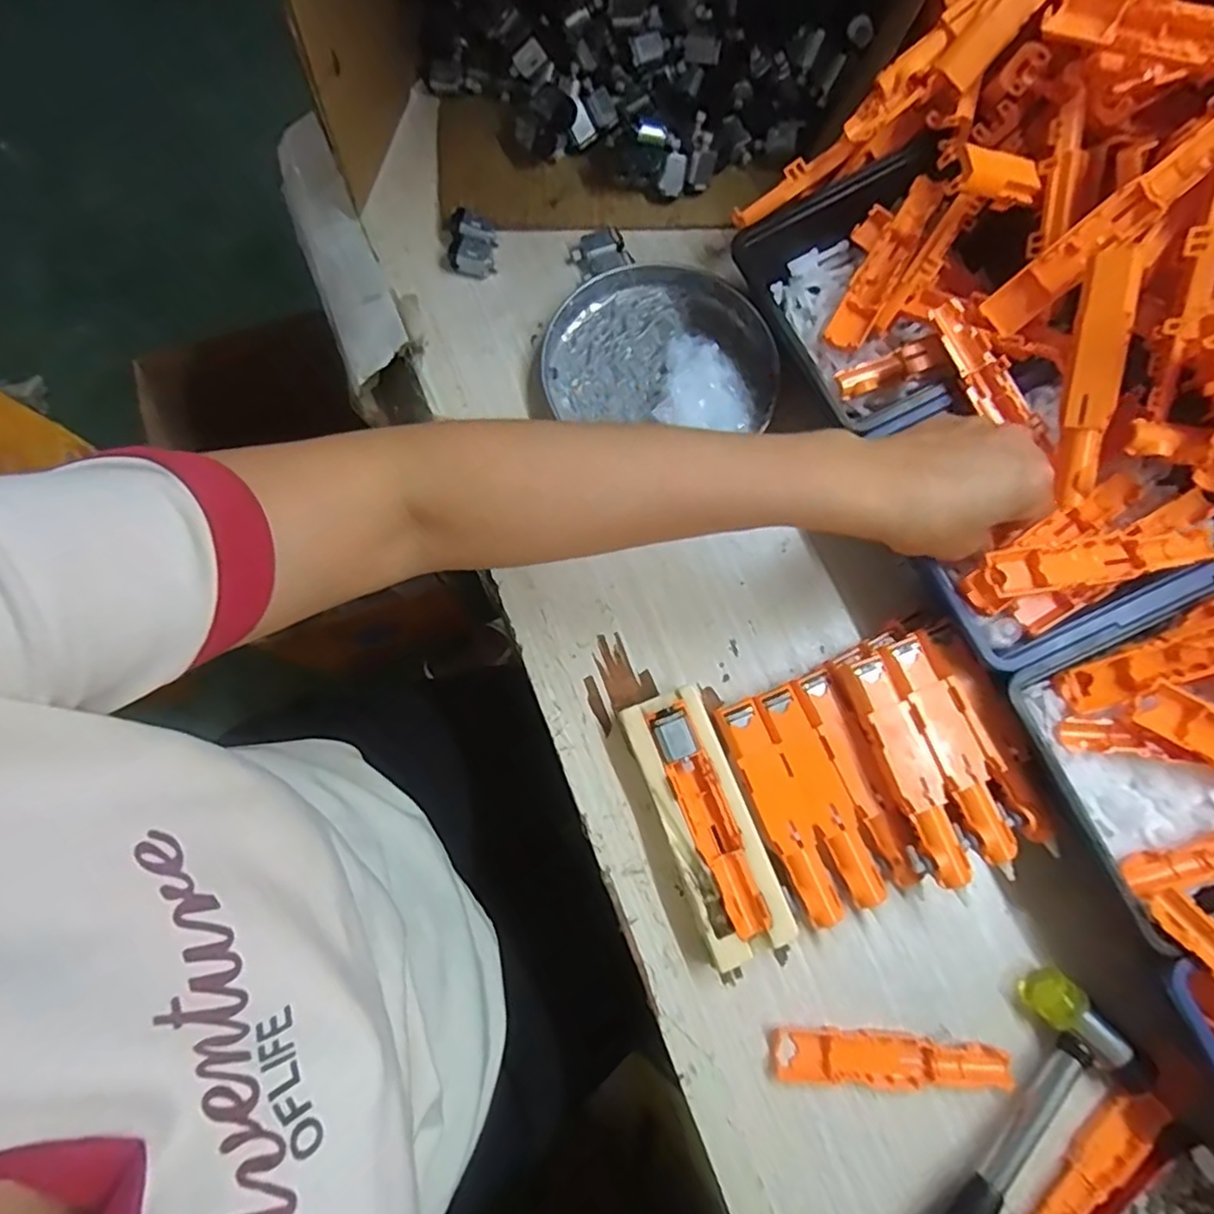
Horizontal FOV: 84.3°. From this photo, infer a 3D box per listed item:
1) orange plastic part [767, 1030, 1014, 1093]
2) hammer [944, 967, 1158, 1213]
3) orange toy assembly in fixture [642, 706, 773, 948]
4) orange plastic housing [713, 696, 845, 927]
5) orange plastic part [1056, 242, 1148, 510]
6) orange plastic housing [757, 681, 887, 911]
[{"bbox_3d":[0.145,0.232,0.343,0.119,0.010,0.024,3,77,-1],"label":"orange plastic part"},{"bbox_3d":[0.172,0.291,0.322,0.061,0.020,0.234,42,80,7],"label":"hammer"},{"bbox_3d":[0.054,0.110,0.349,0.024,0.017,0.121,-21,79,-6],"label":"orange toy assembly in fixture"},{"bbox_3d":[0.093,0.109,0.365,0.024,0.023,0.119,-22,79,-6],"label":"orange plastic housing"},{"bbox_3d":[0.238,-0.111,0.328,0.020,0.013,0.119,3,103,-1],"label":"orange plastic part"},{"bbox_3d":[0.116,0.101,0.368,0.025,0.023,0.118,-21,79,-6],"label":"orange plastic housing"}]

